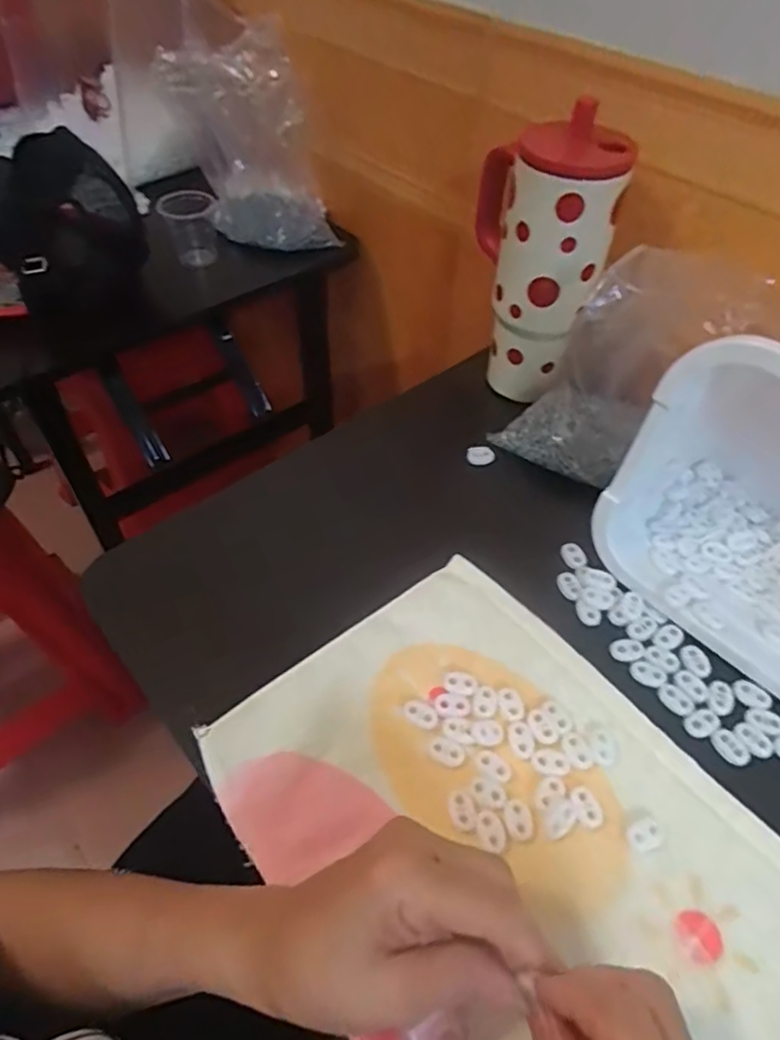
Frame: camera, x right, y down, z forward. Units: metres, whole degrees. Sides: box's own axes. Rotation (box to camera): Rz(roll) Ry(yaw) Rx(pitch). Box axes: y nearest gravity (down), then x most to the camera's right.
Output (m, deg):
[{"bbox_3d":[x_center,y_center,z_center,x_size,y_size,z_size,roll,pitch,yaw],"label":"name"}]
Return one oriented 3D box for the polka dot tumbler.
[{"bbox_3d":[0.123,-0.216,0.537,0.099,0.210,0.105,5,50,3],"label":"polka dot tumbler"}]

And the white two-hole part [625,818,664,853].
[{"bbox_3d":[0.141,0.173,0.348,0.021,0.004,0.015,-16,52,-14],"label":"white two-hole part"}]

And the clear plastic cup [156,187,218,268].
[{"bbox_3d":[-0.238,-0.348,0.756,0.055,0.063,0.068,4,54,3],"label":"clear plastic cup"}]

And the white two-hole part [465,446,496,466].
[{"bbox_3d":[0.078,-0.056,0.550,0.023,0.009,0.015,-4,50,-4],"label":"white two-hole part"}]

